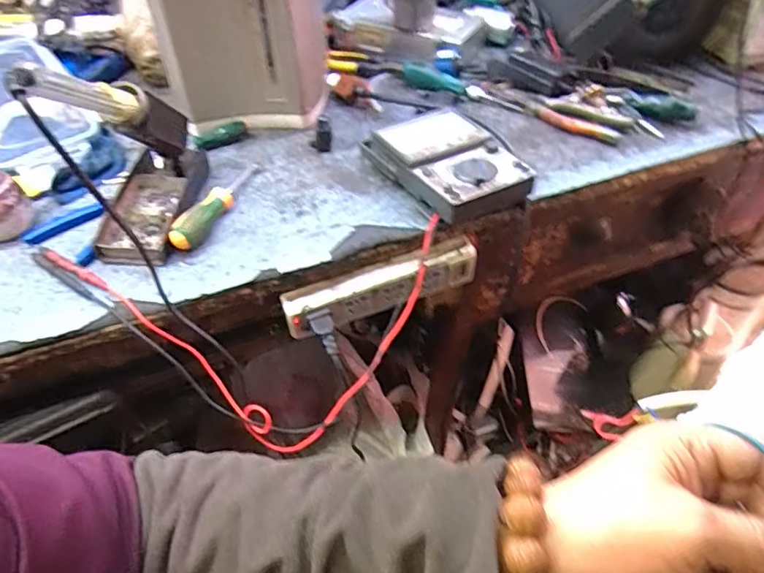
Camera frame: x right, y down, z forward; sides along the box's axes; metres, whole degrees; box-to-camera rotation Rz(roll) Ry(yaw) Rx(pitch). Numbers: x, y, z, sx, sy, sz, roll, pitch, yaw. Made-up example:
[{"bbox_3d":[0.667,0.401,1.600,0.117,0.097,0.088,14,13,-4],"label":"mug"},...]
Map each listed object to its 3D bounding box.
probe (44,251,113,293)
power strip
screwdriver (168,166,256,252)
[{"bbox_3d":[-0.295,-0.015,0.531,0.099,0.007,0.011,23,50,23],"label":"probe"},{"bbox_3d":[0.001,0.002,0.585,0.211,0.052,0.028,-18,47,-16],"label":"power strip"},{"bbox_3d":[-0.177,-0.093,0.591,0.022,0.028,0.158,11,46,13],"label":"screwdriver"}]

